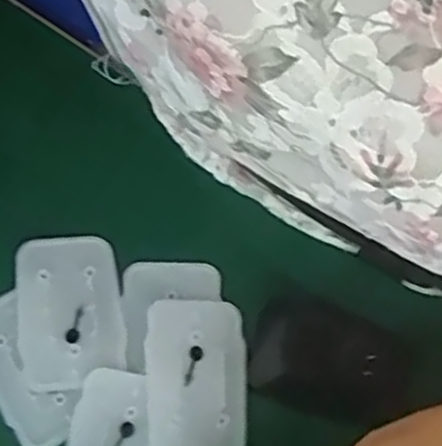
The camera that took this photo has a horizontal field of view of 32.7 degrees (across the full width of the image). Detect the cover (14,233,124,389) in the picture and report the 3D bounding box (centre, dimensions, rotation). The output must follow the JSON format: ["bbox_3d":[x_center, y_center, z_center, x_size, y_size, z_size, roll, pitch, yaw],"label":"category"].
[{"bbox_3d":[-0.068,0.039,0.335,0.045,0.008,0.066,-10,71,-5],"label":"cover"}]

